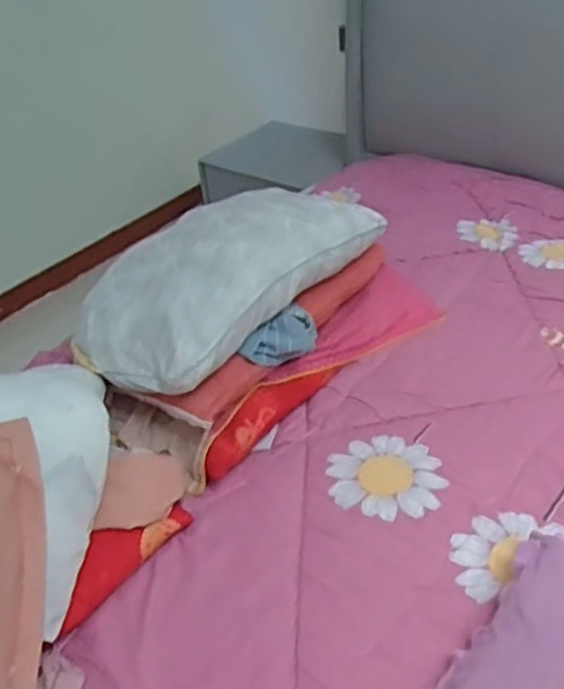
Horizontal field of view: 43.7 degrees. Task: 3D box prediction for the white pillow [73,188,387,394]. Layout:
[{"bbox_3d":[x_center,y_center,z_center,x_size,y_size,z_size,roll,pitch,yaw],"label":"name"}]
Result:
[{"bbox_3d":[-0.100,-0.151,1.263,0.311,0.138,0.562,23,47,34],"label":"white pillow"}]

